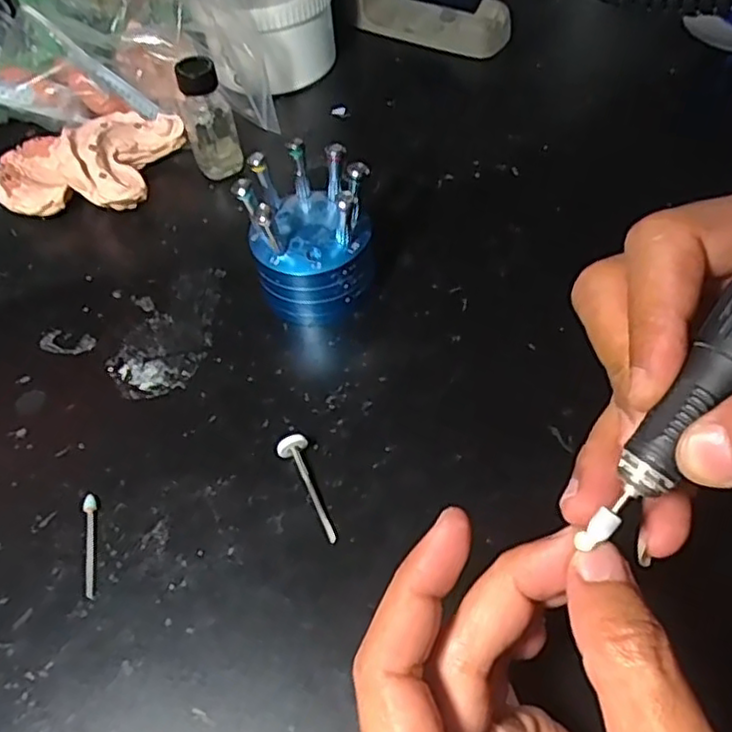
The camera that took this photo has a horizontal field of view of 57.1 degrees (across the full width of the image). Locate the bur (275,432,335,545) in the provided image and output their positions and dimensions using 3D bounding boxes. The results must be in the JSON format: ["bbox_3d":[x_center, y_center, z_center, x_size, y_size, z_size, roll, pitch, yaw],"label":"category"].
[{"bbox_3d":[-0.023,0.050,0.277,0.013,0.012,0.047,-21,54,-11],"label":"bur"}]

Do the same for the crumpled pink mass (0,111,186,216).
[{"bbox_3d":[-0.171,-0.122,0.405,0.110,0.038,0.071,2,53,6],"label":"crumpled pink mass"}]

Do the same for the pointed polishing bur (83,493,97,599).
[{"bbox_3d":[-0.112,0.072,0.273,0.005,0.004,0.043,-13,53,-5],"label":"pointed polishing bur"}]

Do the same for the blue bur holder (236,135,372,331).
[{"bbox_3d":[-0.027,-0.065,0.329,0.059,0.067,0.064,-6,53,0],"label":"blue bur holder"}]

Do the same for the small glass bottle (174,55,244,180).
[{"bbox_3d":[-0.092,-0.144,0.397,0.027,0.069,0.022,-13,53,-5],"label":"small glass bottle"}]

